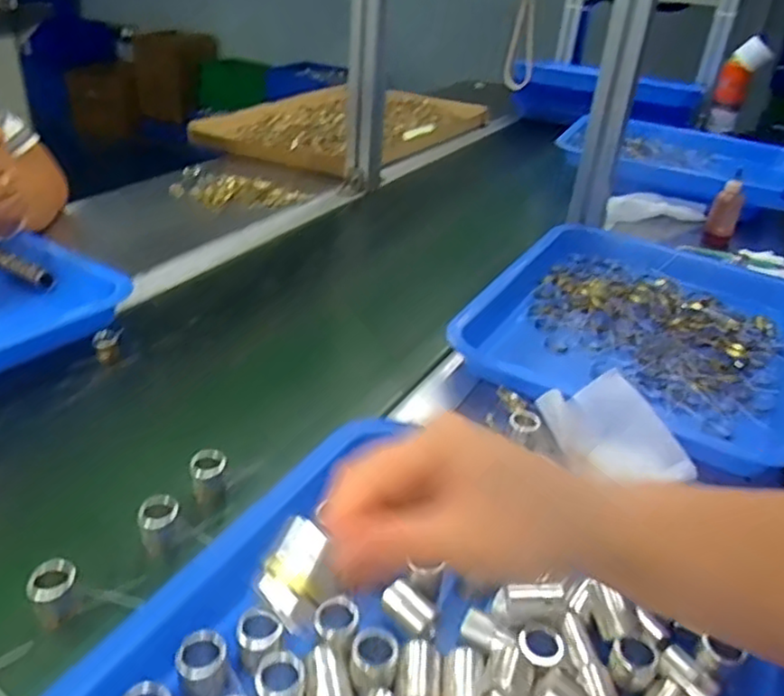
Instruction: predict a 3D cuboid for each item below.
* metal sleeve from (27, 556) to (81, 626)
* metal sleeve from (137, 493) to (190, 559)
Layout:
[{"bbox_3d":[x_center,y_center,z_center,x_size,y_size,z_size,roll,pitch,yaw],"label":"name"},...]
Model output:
[{"bbox_3d":[-0.185,0.133,0.376,0.021,0.024,0.024,20,35,22],"label":"metal sleeve"},{"bbox_3d":[-0.141,0.110,0.425,0.027,0.032,0.022,-6,34,-18],"label":"metal sleeve"}]

